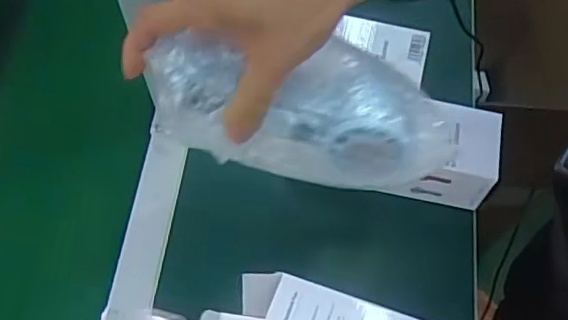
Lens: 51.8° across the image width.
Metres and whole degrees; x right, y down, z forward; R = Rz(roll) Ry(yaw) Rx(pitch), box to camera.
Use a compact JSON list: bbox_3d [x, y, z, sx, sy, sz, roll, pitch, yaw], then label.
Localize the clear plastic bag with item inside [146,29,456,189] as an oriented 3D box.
[{"bbox_3d":[0.011,-0.033,0.374,0.181,0.057,0.072,11,64,-4],"label":"clear plastic bag with item inside"}]

